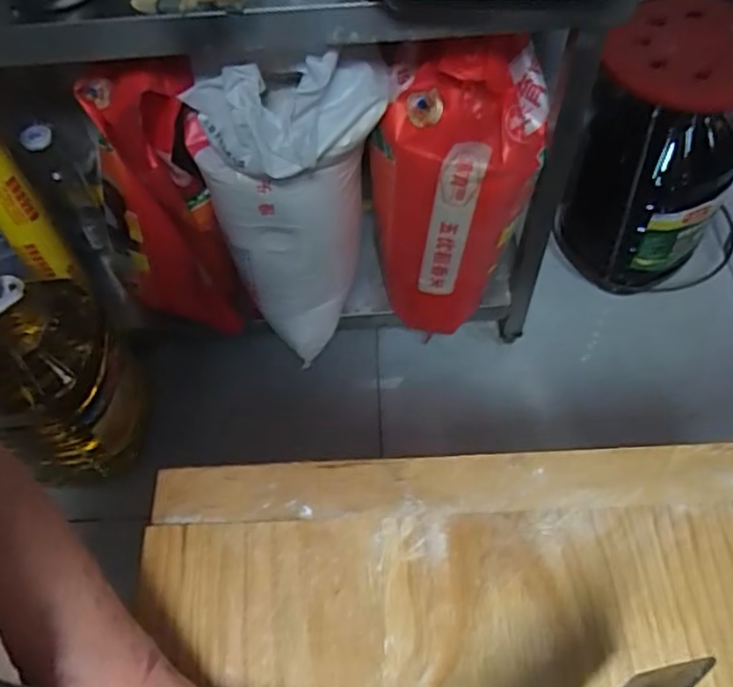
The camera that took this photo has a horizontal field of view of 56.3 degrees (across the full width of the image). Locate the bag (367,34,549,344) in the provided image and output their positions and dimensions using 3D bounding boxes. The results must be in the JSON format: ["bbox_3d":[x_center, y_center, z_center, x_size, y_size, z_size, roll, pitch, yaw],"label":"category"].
[{"bbox_3d":[0.142,-0.226,1.107,0.260,0.460,0.167,-3,58,0],"label":"bag"}]

